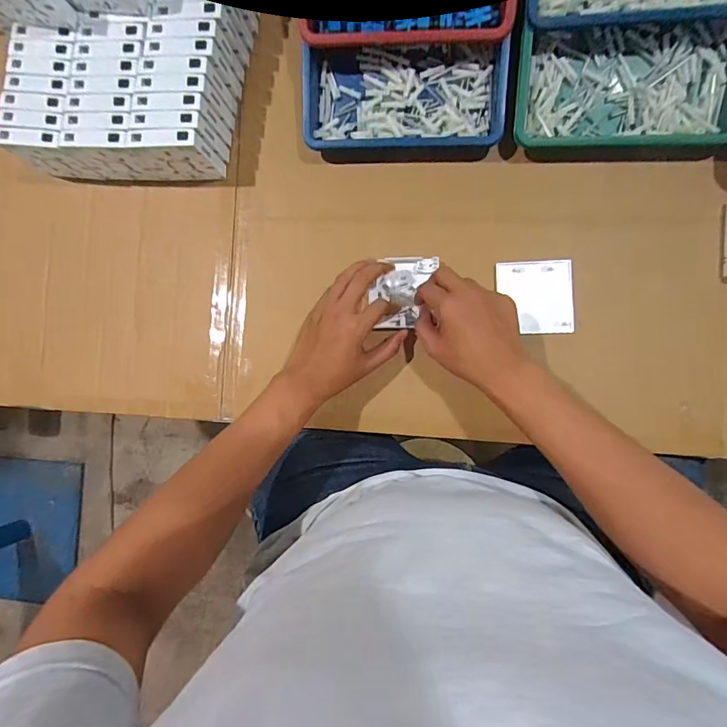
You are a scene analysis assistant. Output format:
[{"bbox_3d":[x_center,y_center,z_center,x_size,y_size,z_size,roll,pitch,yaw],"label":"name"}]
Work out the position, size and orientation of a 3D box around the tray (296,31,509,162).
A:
[{"bbox_3d":[0.047,-0.319,0.538,0.239,0.048,0.125,1,87,7],"label":"tray"}]

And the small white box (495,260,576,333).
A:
[{"bbox_3d":[0.204,-0.079,0.522,0.084,0.009,0.086,-1,88,8],"label":"small white box"}]

